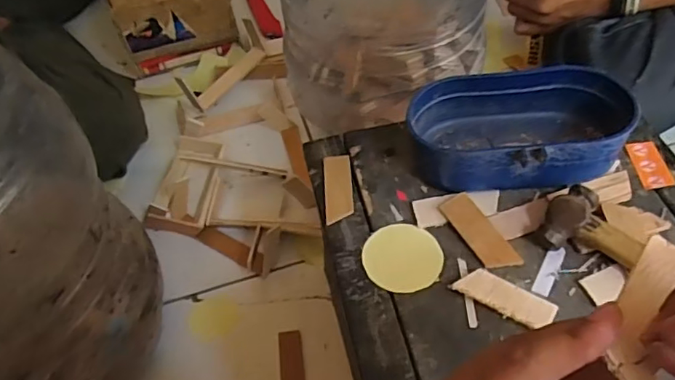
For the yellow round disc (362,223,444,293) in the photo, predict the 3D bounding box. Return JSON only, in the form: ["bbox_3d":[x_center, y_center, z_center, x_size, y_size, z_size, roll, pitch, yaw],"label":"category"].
[{"bbox_3d":[0.045,0.046,0.378,0.053,0.004,0.052,-3,52,4],"label":"yellow round disc"}]

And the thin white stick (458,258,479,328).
[{"bbox_3d":[0.085,0.066,0.358,0.006,0.004,0.050,-4,52,3],"label":"thin white stick"}]

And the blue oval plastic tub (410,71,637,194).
[{"bbox_3d":[0.135,-0.043,0.413,0.160,0.050,0.095,-4,52,3],"label":"blue oval plastic tub"}]

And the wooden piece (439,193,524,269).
[{"bbox_3d":[0.098,0.029,0.380,0.023,0.006,0.064,-25,54,-13],"label":"wooden piece"}]

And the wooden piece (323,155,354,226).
[{"bbox_3d":[0.001,-0.003,0.422,0.021,0.004,0.065,-5,52,2],"label":"wooden piece"}]

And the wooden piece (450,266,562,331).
[{"bbox_3d":[0.108,0.068,0.351,0.060,0.005,0.024,27,59,24],"label":"wooden piece"}]

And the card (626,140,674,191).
[{"bbox_3d":[0.234,-0.019,0.410,0.023,0.004,0.045,-9,51,10],"label":"card"}]

